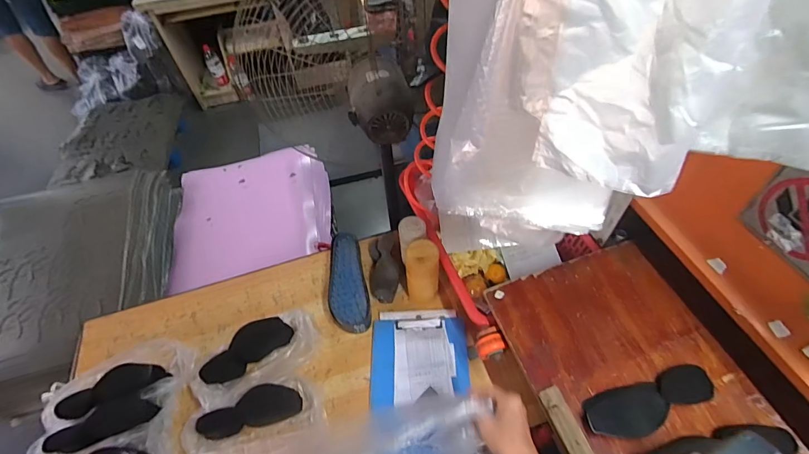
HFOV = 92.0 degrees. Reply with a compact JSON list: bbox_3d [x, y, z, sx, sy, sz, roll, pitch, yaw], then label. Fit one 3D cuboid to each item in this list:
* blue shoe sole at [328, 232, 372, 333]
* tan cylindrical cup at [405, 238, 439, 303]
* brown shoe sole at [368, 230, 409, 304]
[{"bbox_3d":[-0.151,0.149,1.034,0.097,0.073,0.282,-11,53,-5],"label":"blue shoe sole"},{"bbox_3d":[0.046,0.114,0.970,0.082,0.208,0.079,-2,52,2],"label":"tan cylindrical cup"},{"bbox_3d":[-0.052,0.100,1.051,0.096,0.065,0.198,-11,52,-5],"label":"brown shoe sole"}]

